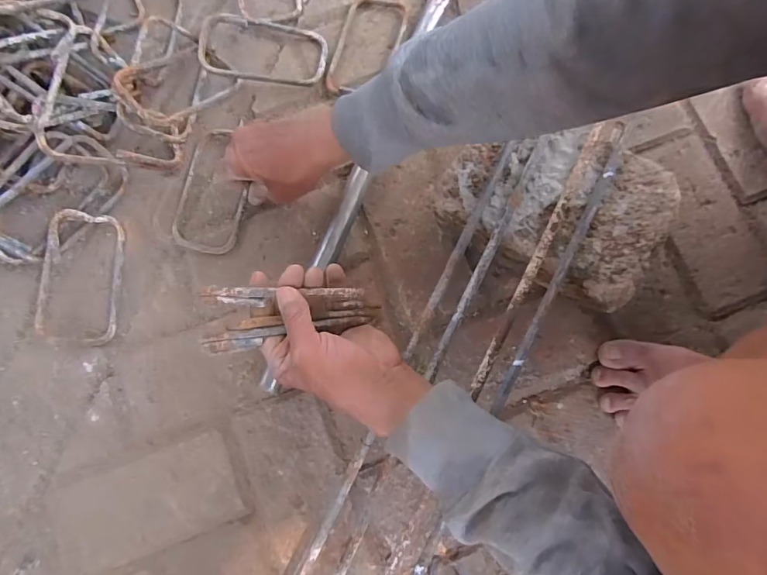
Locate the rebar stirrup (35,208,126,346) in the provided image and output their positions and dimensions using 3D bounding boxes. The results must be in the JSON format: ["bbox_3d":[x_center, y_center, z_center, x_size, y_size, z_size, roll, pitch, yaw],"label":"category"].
[{"bbox_3d":[-0.334,-0.012,0.496,0.078,0.010,0.146,4,85,-15],"label":"rebar stirrup"}]

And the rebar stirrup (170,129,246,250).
[{"bbox_3d":[-0.195,-0.112,0.518,0.079,0.015,0.146,14,80,3],"label":"rebar stirrup"}]

